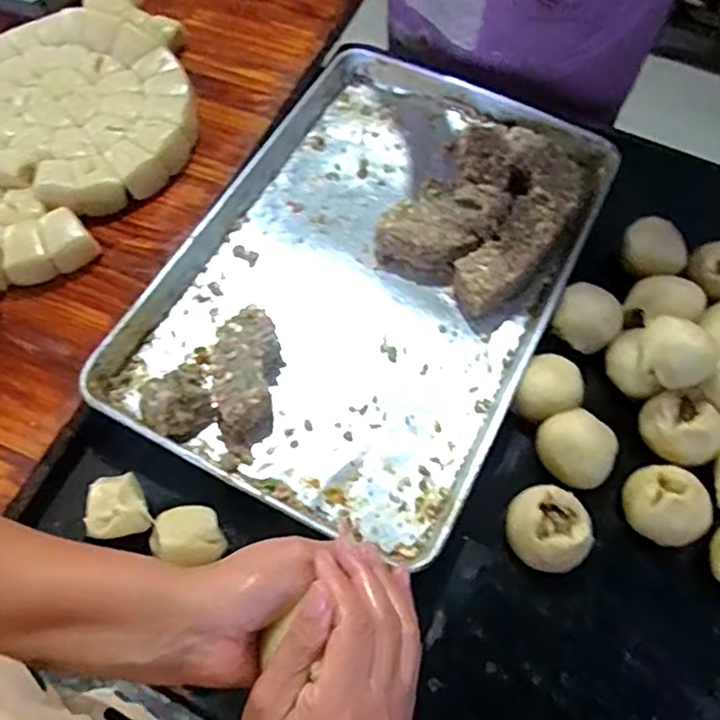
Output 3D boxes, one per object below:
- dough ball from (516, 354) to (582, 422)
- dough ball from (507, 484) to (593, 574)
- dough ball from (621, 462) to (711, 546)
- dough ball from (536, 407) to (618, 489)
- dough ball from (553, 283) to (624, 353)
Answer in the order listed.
[{"bbox_3d":[0.201,0.034,0.679,0.065,0.048,0.078,22,66,11],"label":"dough ball"},{"bbox_3d":[0.176,0.164,0.611,0.072,0.053,0.076,0,64,0],"label":"dough ball"},{"bbox_3d":[0.292,0.145,0.622,0.072,0.059,0.075,0,64,0],"label":"dough ball"},{"bbox_3d":[0.217,0.092,0.645,0.068,0.059,0.075,-35,69,-16],"label":"dough ball"},{"bbox_3d":[0.257,-0.045,0.722,0.069,0.048,0.066,0,64,0],"label":"dough ball"}]

